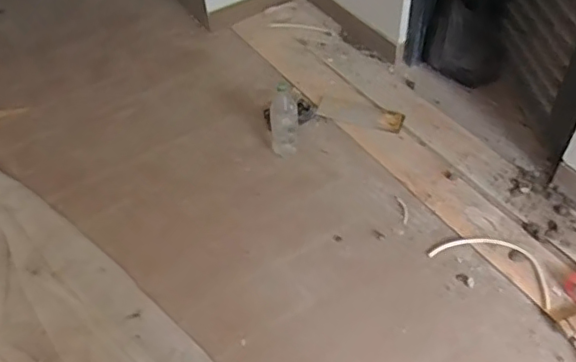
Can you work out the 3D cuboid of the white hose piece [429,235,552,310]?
[{"bbox_3d":[0.553,0.209,1.531,0.321,0.035,0.153,23,56,24],"label":"white hose piece"}]

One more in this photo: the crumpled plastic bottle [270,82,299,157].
[{"bbox_3d":[-0.007,-0.181,1.725,0.086,0.250,0.077,-7,49,-5],"label":"crumpled plastic bottle"}]

